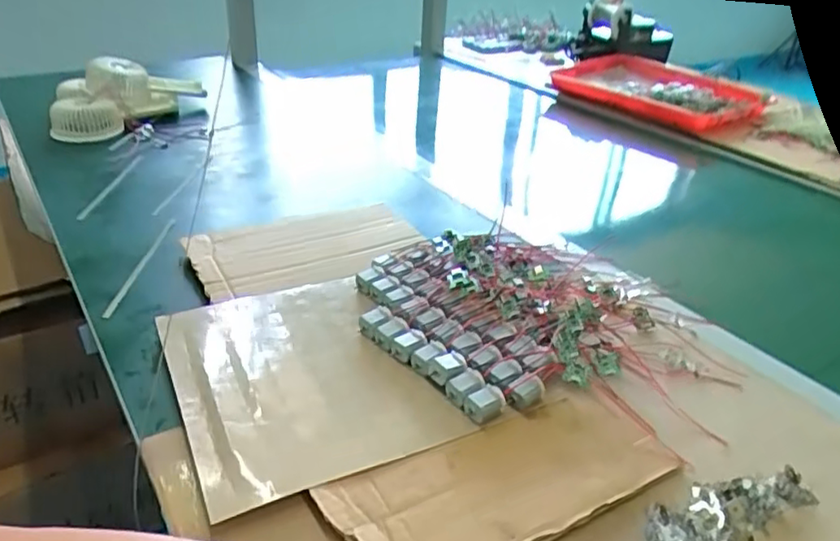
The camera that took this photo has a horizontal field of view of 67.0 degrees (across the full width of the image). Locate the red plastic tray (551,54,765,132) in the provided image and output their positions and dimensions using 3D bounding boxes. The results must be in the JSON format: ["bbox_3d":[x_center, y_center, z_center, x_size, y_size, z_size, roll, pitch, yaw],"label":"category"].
[{"bbox_3d":[0.391,-0.302,1.060,0.226,0.041,0.300,-16,36,-28],"label":"red plastic tray"}]

